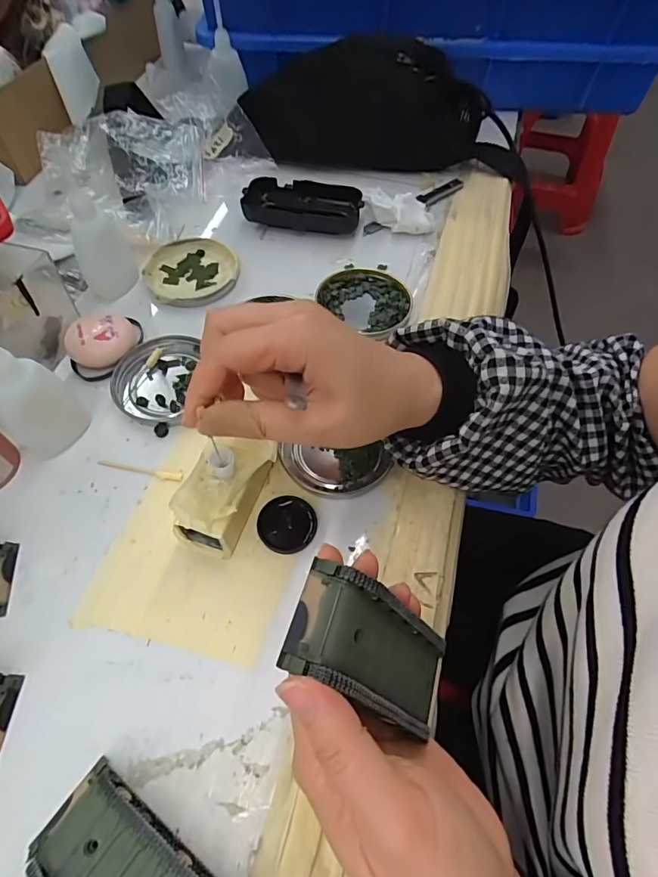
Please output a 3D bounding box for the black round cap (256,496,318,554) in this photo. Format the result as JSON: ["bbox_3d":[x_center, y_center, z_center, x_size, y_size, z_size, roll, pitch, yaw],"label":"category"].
[{"bbox_3d":[-0.026,0.053,0.295,0.035,0.005,0.035,1,58,-1],"label":"black round cap"}]

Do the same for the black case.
[{"bbox_3d":[-0.026,-0.222,0.459,0.110,0.025,0.050,7,58,3],"label":"black case"}]

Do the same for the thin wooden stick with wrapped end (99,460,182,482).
[{"bbox_3d":[-0.126,0.021,0.317,0.058,0.004,0.006,10,58,5],"label":"thin wooden stick with wrapped end"}]

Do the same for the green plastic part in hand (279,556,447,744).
[{"bbox_3d":[0.023,0.090,0.199,0.020,0.089,0.042,-14,46,41],"label":"green plastic part in hand"}]

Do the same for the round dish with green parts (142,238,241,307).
[{"bbox_3d":[-0.121,-0.148,0.420,0.078,0.013,0.075,1,58,-1],"label":"round dish with green parts"}]

